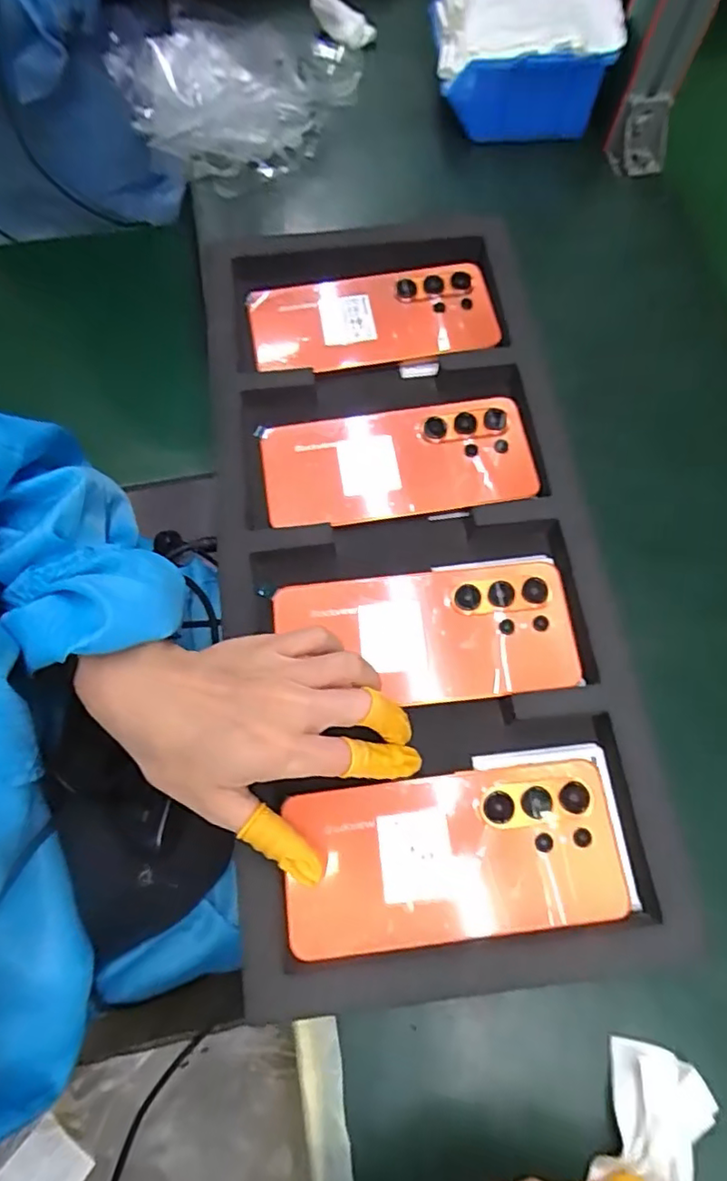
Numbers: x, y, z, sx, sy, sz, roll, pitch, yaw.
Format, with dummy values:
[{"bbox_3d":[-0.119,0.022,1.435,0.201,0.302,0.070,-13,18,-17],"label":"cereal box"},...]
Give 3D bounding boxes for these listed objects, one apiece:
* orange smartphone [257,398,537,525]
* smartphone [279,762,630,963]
[{"bbox_3d":[0.021,-0.083,0.374,0.167,0.008,0.073,-5,71,-4],"label":"orange smartphone"},{"bbox_3d":[0.047,0.136,0.303,0.168,0.006,0.078,-7,71,-2],"label":"smartphone"}]

